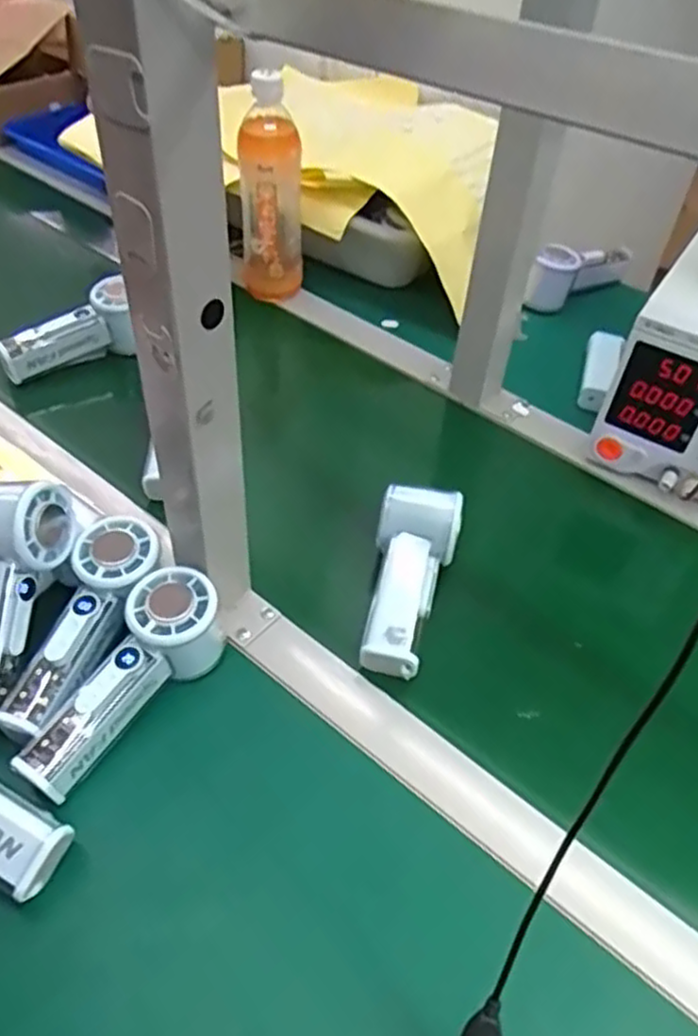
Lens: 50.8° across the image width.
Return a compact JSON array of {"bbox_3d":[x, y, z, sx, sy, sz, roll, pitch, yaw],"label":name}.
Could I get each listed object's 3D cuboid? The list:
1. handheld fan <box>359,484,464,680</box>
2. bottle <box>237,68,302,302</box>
[{"bbox_3d":[0.043,0.043,0.537,0.058,0.042,0.145,12,62,7],"label":"handheld fan"},{"bbox_3d":[-0.080,-0.327,0.757,0.060,0.207,0.053,2,46,-2],"label":"bottle"}]

